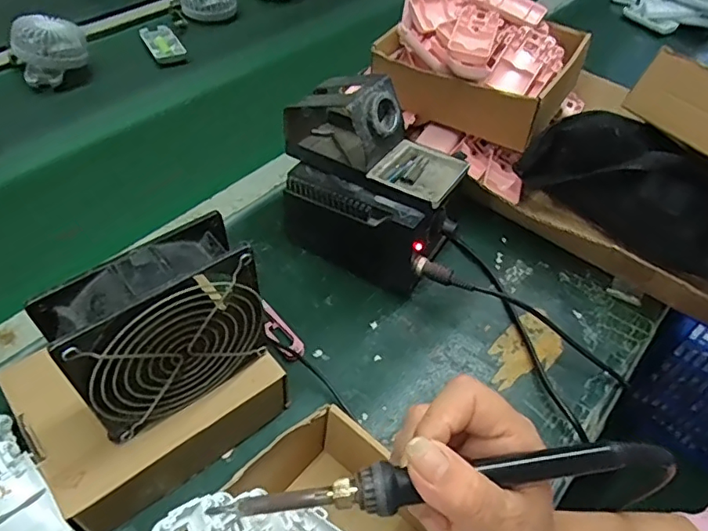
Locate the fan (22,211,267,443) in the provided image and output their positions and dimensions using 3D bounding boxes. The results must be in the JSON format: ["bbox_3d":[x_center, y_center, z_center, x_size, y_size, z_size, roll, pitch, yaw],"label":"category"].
[{"bbox_3d":[-0.120,0.042,0.345,0.117,0.114,0.042,-30,58,-28],"label":"fan"}]

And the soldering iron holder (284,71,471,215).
[{"bbox_3d":[0.018,-0.119,0.492,0.172,0.078,0.077,28,51,17],"label":"soldering iron holder"}]

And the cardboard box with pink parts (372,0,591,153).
[{"bbox_3d":[0.151,-0.252,0.657,0.216,0.107,0.178,27,51,16],"label":"cardboard box with pink parts"}]

